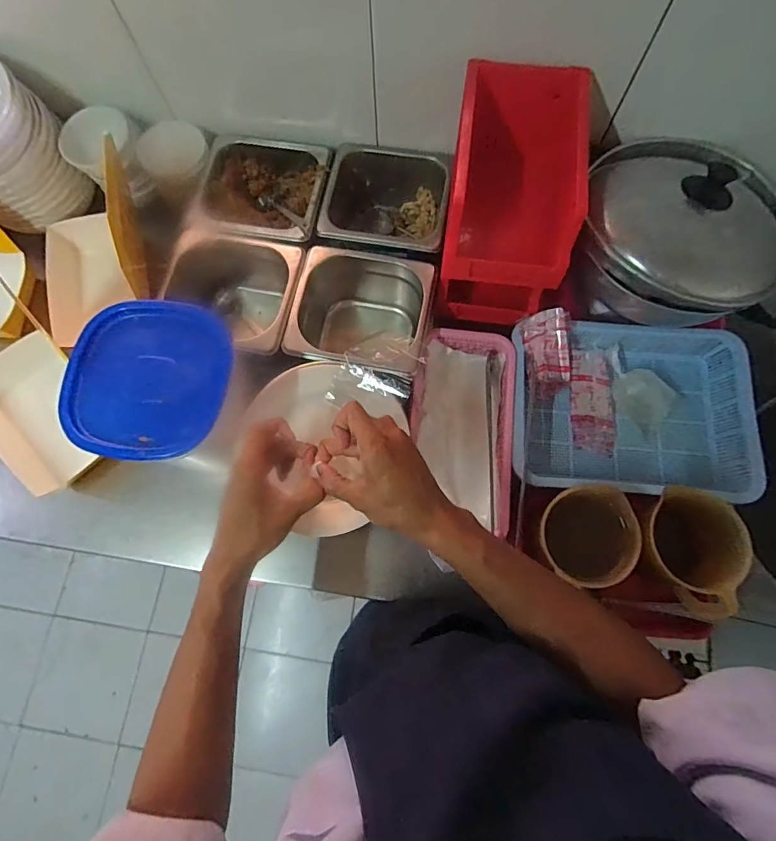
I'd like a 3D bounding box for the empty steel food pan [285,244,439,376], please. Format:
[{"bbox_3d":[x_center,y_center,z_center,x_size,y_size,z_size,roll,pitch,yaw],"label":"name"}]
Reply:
[{"bbox_3d":[-0.033,-0.133,0.623,0.169,0.129,0.165,11,75,4],"label":"empty steel food pan"}]

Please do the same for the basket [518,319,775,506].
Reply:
[{"bbox_3d":[0.309,-0.016,0.599,0.294,0.068,0.221,4,75,2],"label":"basket"}]

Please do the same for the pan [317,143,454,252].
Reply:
[{"bbox_3d":[-0.007,-0.310,0.660,0.148,0.102,0.169,10,75,3],"label":"pan"}]

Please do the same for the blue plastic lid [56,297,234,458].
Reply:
[{"bbox_3d":[-0.244,-0.042,0.466,0.157,0.023,0.161,10,75,3],"label":"blue plastic lid"}]

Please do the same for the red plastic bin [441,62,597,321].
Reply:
[{"bbox_3d":[0.142,-0.265,0.553,0.131,0.183,0.223,7,75,3],"label":"red plastic bin"}]

